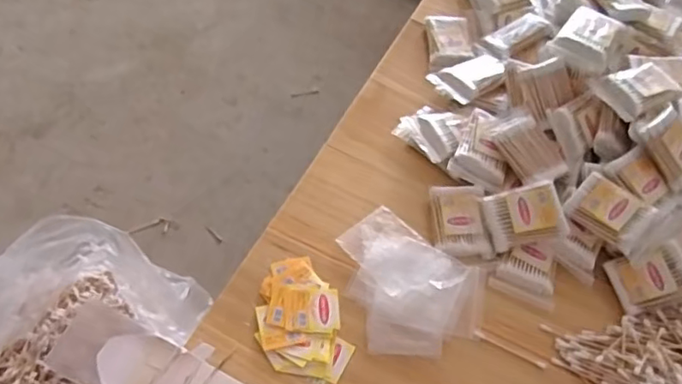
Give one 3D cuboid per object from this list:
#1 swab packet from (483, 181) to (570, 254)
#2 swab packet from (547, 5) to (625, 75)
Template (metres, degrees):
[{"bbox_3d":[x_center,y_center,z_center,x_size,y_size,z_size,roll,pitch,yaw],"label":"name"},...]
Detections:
[{"bbox_3d":[0.176,0.023,0.571,0.071,0.017,0.055,-19,73,6],"label":"swab packet"},{"bbox_3d":[0.264,-0.165,0.635,0.061,0.020,0.070,31,57,10],"label":"swab packet"}]

